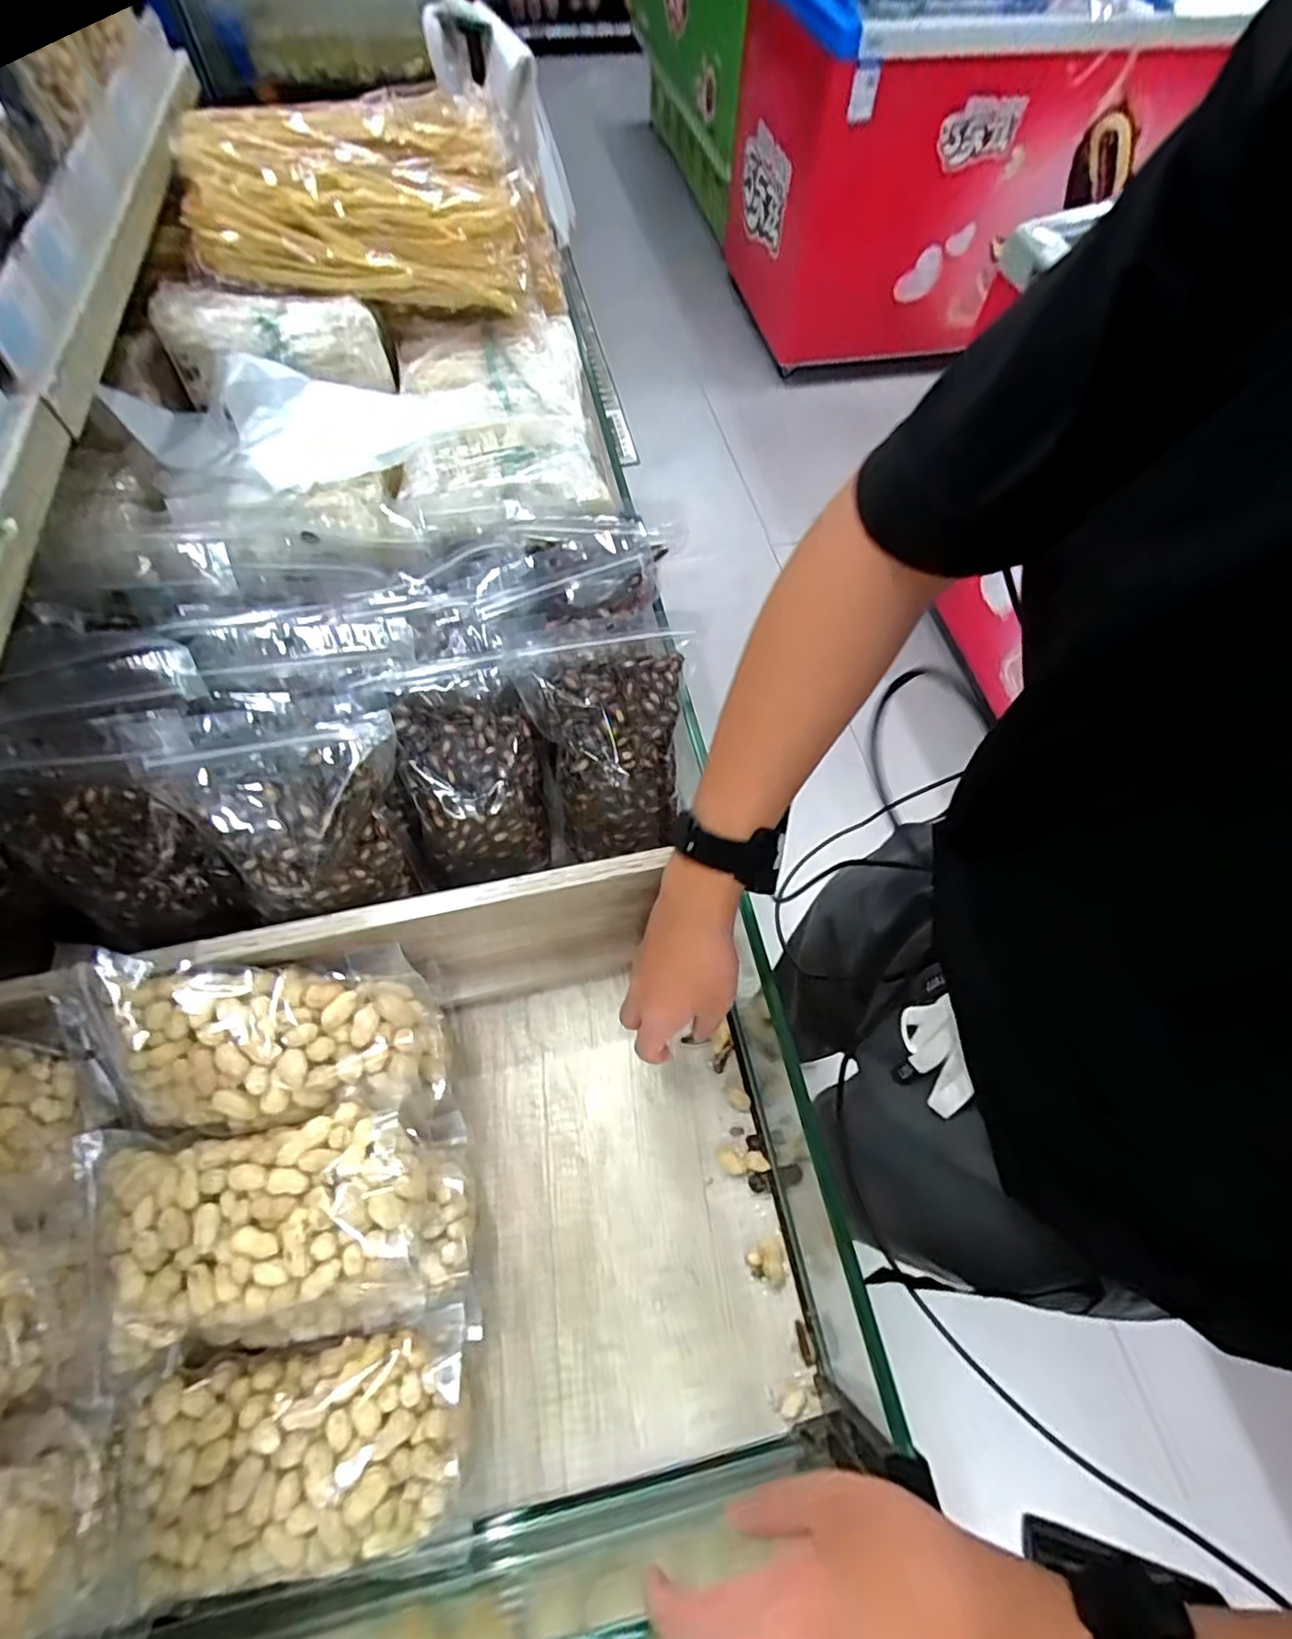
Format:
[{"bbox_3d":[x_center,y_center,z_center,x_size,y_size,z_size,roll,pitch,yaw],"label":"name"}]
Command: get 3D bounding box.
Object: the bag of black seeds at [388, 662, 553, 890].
[{"bbox_3d":[-0.134,-0.030,0.514,0.113,0.059,0.181,-9,106,-16],"label":"bag of black seeds"}]

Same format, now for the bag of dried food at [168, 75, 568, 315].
[{"bbox_3d":[-0.280,-0.655,0.695,0.373,0.154,0.177,-13,63,-8],"label":"bag of dried food"}]

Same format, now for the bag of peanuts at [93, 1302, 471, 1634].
[{"bbox_3d":[-0.209,0.379,0.378,0.203,0.061,0.113,-9,63,-6],"label":"bag of peanuts"}]

